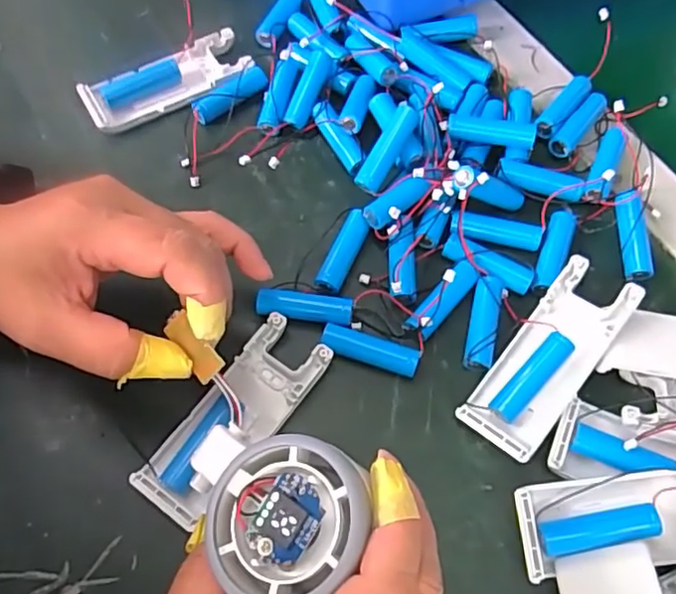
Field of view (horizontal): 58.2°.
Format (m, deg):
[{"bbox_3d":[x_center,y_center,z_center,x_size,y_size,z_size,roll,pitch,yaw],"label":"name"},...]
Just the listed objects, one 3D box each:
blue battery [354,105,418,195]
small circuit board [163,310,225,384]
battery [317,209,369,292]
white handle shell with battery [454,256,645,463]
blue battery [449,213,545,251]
[{"bbox_3d":[0.027,-0.081,0.340,0.015,0.014,0.052,29,86,13],"label":"blue battery"},{"bbox_3d":[-0.061,0.021,0.256,0.015,0.004,0.032,-39,83,18],"label":"small circuit board"},{"bbox_3d":[0.003,-0.025,0.331,0.015,0.012,0.047,22,67,10],"label":"battery"},{"bbox_3d":[0.105,0.031,0.301,0.039,0.022,0.102,31,73,31],"label":"white handle shell with battery"},{"bbox_3d":[0.088,-0.037,0.337,0.051,0.010,0.013,7,65,3],"label":"blue battery"}]

